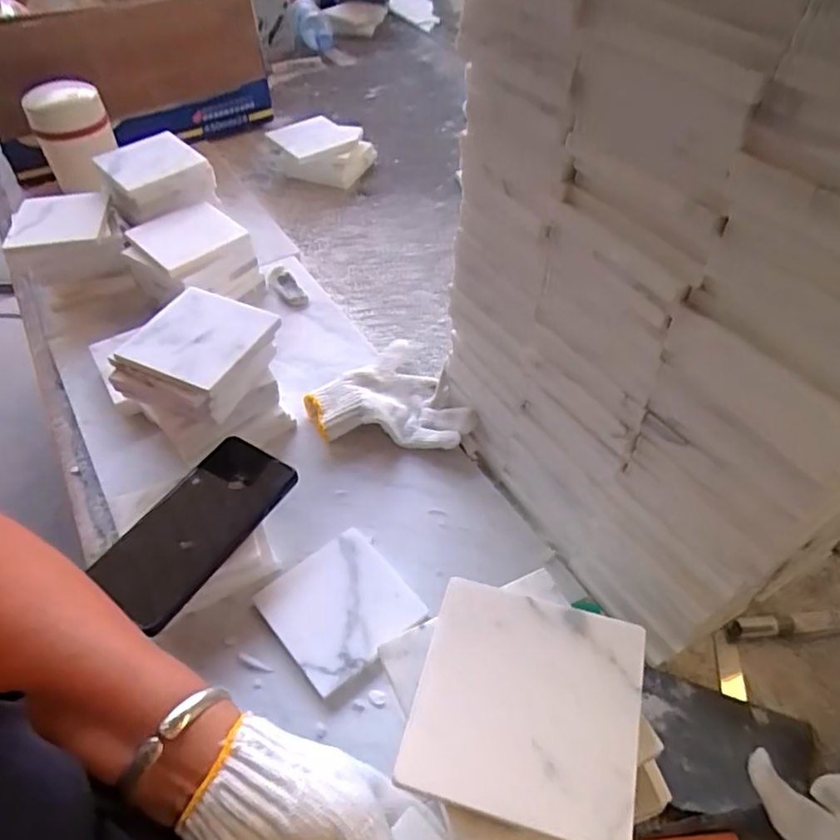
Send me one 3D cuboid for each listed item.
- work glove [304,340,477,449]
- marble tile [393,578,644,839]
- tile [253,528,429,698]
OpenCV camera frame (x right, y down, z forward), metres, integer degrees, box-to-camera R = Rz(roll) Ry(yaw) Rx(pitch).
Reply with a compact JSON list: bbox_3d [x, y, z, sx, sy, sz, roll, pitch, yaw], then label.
[{"bbox_3d":[-0.036,-0.013,0.617,0.128,0.032,0.144,-26,56,-19],"label":"work glove"},{"bbox_3d":[0.049,0.132,0.295,0.100,0.012,0.100,13,52,10],"label":"marble tile"},{"bbox_3d":[-0.063,0.146,0.497,0.102,0.010,0.100,-34,59,-24],"label":"tile"}]

